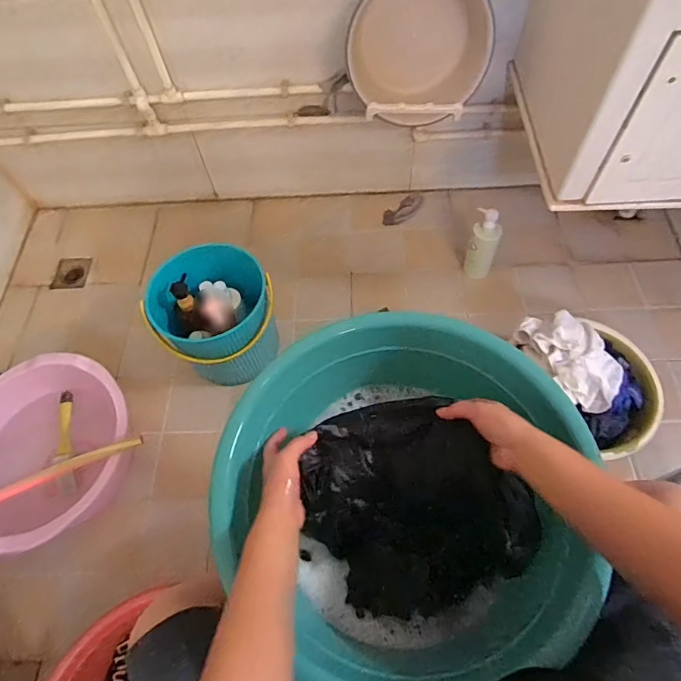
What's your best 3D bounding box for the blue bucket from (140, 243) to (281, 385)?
[{"bbox_3d":[-0.282,-0.048,1.106,0.258,0.248,0.257,-2,61,3],"label":"blue bucket"}]

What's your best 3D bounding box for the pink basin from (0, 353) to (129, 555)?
[{"bbox_3d":[-0.624,0.234,0.991,0.349,0.176,0.392,14,63,11],"label":"pink basin"}]

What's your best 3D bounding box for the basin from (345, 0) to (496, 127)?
[{"bbox_3d":[0.157,-0.582,0.939,0.287,0.270,0.115,-6,46,-1],"label":"basin"}]

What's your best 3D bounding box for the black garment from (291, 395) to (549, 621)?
[{"bbox_3d":[0.090,0.199,0.575,0.234,0.108,0.232,-23,62,-9],"label":"black garment"}]

